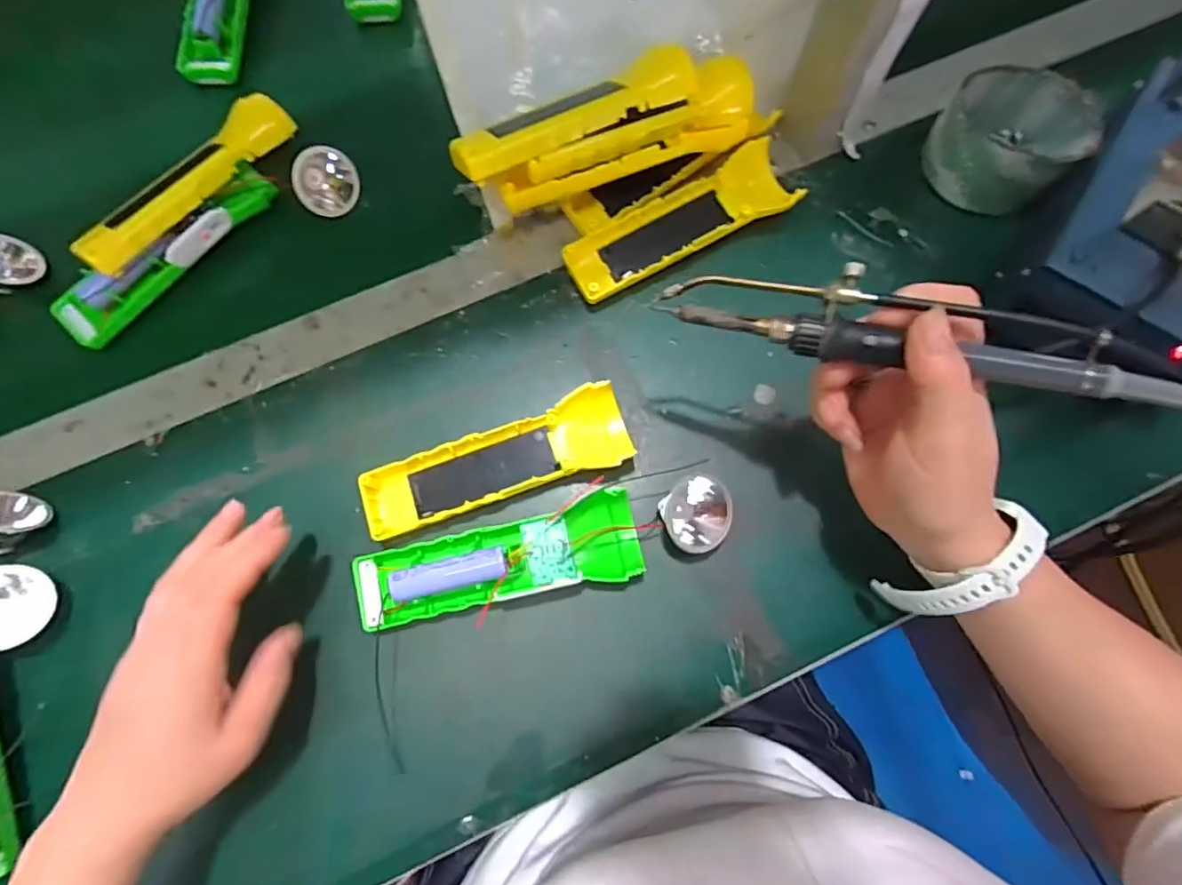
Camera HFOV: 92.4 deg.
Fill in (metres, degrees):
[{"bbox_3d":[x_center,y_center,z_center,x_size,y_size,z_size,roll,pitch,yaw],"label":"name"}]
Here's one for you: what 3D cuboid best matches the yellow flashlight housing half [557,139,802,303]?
[{"bbox_3d":[0.059,-0.148,0.389,0.159,0.024,0.051,-26,76,-7],"label":"yellow flashlight housing half"}]

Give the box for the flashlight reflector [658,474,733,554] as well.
[{"bbox_3d":[0.063,0.043,0.338,0.040,0.027,0.043,0,74,0],"label":"flashlight reflector"}]

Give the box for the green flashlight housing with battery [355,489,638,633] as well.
[{"bbox_3d":[-0.053,0.068,0.329,0.162,0.033,0.047,-12,75,-3],"label":"green flashlight housing with battery"}]

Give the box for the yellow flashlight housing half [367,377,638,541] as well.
[{"bbox_3d":[-0.056,0.015,0.351,0.163,0.027,0.048,-20,75,-6],"label":"yellow flashlight housing half"}]

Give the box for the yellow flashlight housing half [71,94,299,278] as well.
[{"bbox_3d":[-0.273,-0.178,0.386,0.038,0.031,0.160,37,81,7],"label":"yellow flashlight housing half"}]

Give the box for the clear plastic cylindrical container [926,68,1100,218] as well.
[{"bbox_3d":[0.283,-0.207,0.387,0.079,0.047,0.084,0,74,0],"label":"clear plastic cylindrical container"}]

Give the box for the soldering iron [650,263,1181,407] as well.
[{"bbox_3d":[0.136,-0.050,0.246,0.206,0.024,0.035,12,78,13],"label":"soldering iron"}]

